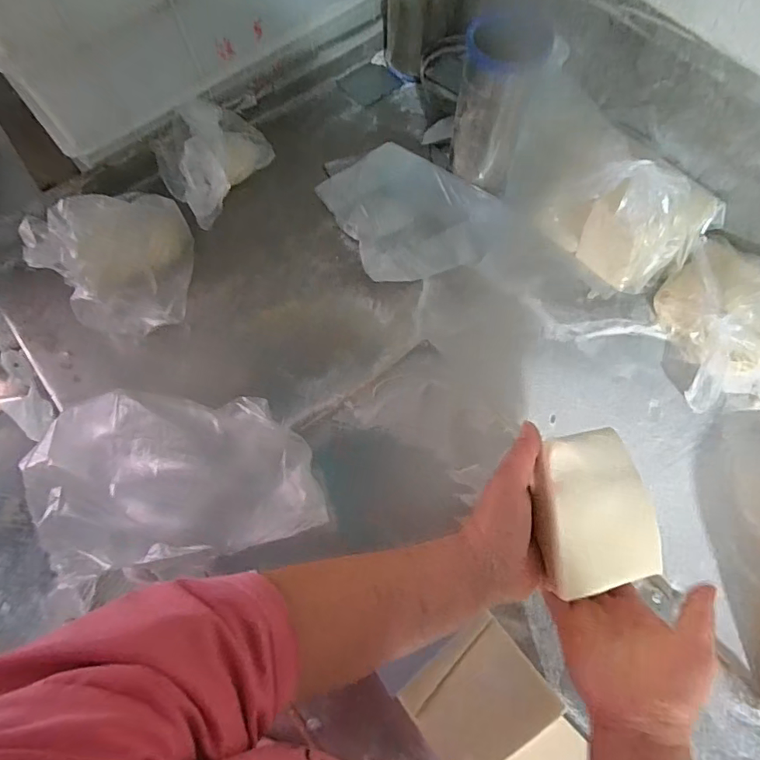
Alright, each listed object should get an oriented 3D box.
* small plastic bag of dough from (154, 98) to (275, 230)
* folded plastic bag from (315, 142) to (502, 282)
[{"bbox_3d":[-0.231,-0.308,0.666,0.137,0.077,0.172,36,74,13],"label":"small plastic bag of dough"},{"bbox_3d":[0.039,-0.248,0.673,0.196,0.017,0.233,-26,71,-8],"label":"folded plastic bag"}]

